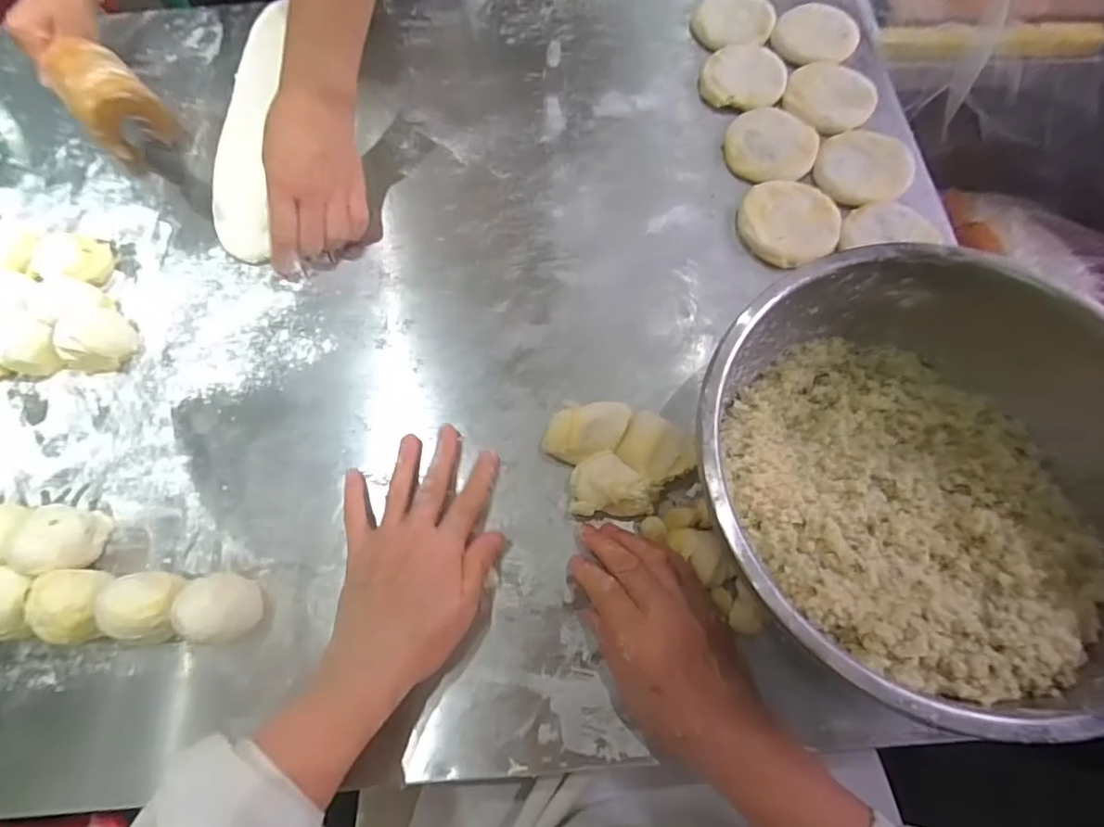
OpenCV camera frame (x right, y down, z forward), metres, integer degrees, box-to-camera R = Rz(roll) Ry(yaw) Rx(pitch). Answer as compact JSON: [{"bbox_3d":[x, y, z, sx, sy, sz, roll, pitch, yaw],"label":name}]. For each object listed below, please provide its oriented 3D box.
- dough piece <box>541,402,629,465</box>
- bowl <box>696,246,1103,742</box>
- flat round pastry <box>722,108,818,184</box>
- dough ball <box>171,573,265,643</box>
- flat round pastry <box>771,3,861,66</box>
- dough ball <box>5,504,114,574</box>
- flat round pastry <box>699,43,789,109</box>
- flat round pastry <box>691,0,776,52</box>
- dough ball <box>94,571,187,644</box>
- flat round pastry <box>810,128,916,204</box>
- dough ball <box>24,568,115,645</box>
[{"bbox_3d":[0.028,0.015,0.426,0.068,0.044,0.039,-16,69,-4],"label":"dough piece"},{"bbox_3d":[0.231,0.042,0.368,0.272,0.115,0.271,-1,69,1],"label":"bowl"},{"bbox_3d":[0.210,-0.258,0.534,0.086,0.010,0.087,-1,69,1],"label":"flat round pastry"},{"bbox_3d":[-0.227,0.133,0.379,0.038,0.050,0.039,-1,69,1],"label":"dough ball"},{"bbox_3d":[0.275,-0.399,0.580,0.082,0.015,0.076,-1,69,1],"label":"flat round pastry"},{"bbox_3d":[-0.357,0.092,0.401,0.045,0.048,0.047,-1,69,1],"label":"dough ball"},{"bbox_3d":[0.196,-0.348,0.567,0.084,0.012,0.081,-1,69,1],"label":"flat round pastry"},{"bbox_3d":[0.193,-0.417,0.590,0.083,0.020,0.077,-1,69,1],"label":"flat round pastry"},{"bbox_3d":[-0.276,0.134,0.380,0.043,0.048,0.043,-1,69,1],"label":"dough ball"},{"bbox_3d":[0.298,-0.234,0.522,0.098,0.009,0.081,-18,70,-5],"label":"flat round pastry"},{"bbox_3d":[-0.327,0.134,0.385,0.047,0.046,0.047,-1,69,1],"label":"dough ball"}]

